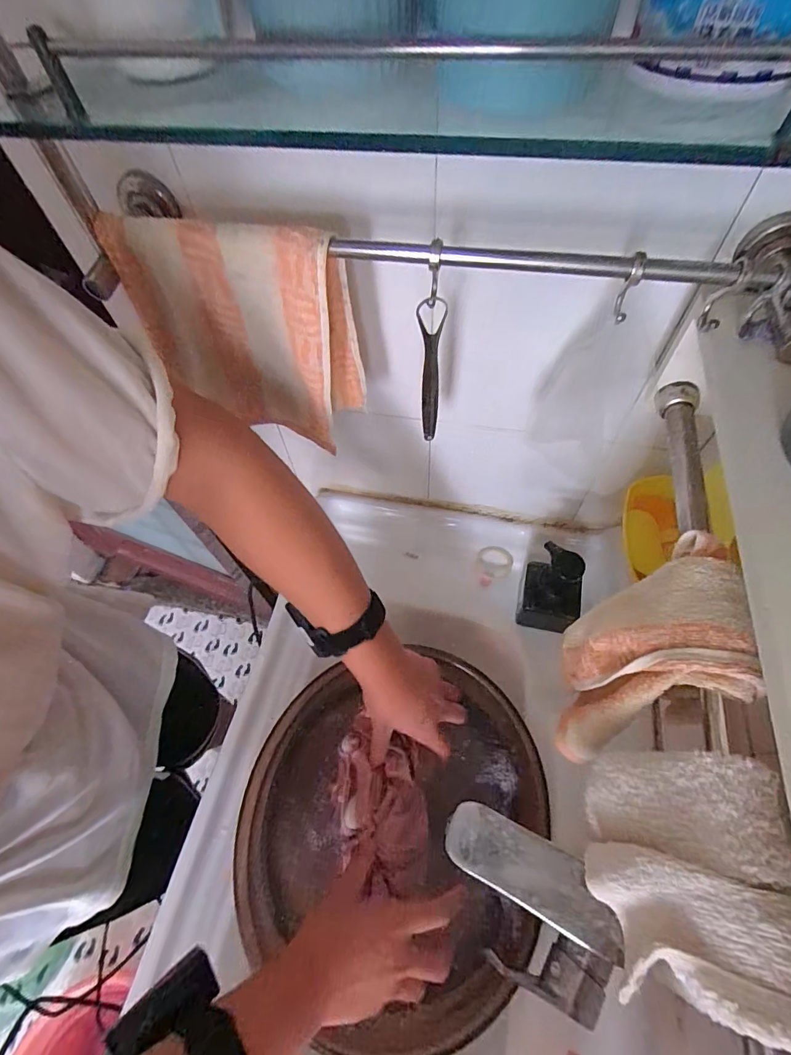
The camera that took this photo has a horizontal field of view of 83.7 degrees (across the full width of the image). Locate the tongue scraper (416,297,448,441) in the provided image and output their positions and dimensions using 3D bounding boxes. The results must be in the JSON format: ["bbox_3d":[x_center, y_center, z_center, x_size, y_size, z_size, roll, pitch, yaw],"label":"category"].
[{"bbox_3d":[0.027,-0.124,0.366,0.023,0.143,0.020,5,60,6],"label":"tongue scraper"}]

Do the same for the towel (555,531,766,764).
[{"bbox_3d":[0.170,0.093,0.312,0.055,0.165,0.113,8,60,8],"label":"towel"}]

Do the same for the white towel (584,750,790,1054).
[{"bbox_3d":[0.143,0.176,0.230,0.033,0.108,0.104,25,55,-9],"label":"white towel"}]

